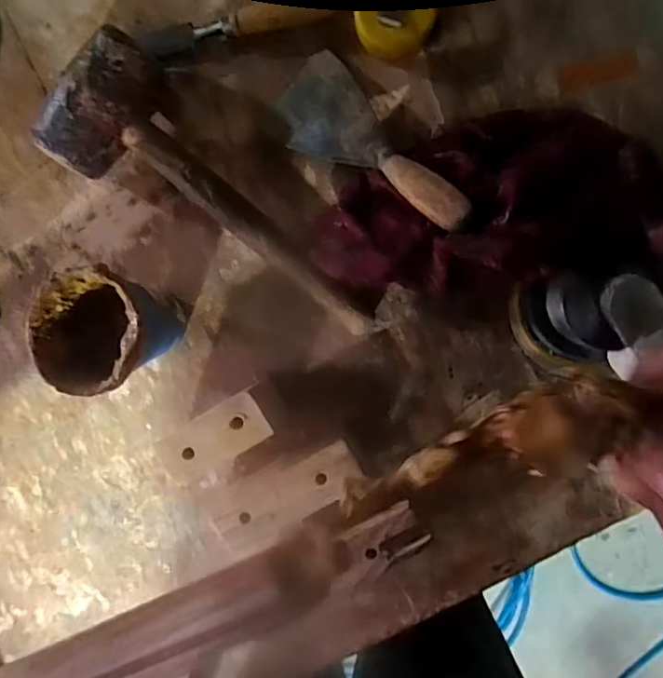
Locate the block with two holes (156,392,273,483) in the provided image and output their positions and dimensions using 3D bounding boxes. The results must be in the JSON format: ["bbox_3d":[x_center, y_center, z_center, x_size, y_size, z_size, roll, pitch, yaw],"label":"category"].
[{"bbox_3d":[-0.090,0.079,0.424,0.086,0.008,0.044,-29,92,6],"label":"block with two holes"}]

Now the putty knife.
[{"bbox_3d":[0.029,-0.150,0.426,0.070,0.016,0.204,-44,64,7],"label":"putty knife"}]

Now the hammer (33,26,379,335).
[{"bbox_3d":[-0.086,-0.111,0.448,0.311,0.071,0.109,38,97,0],"label":"hammer"}]

